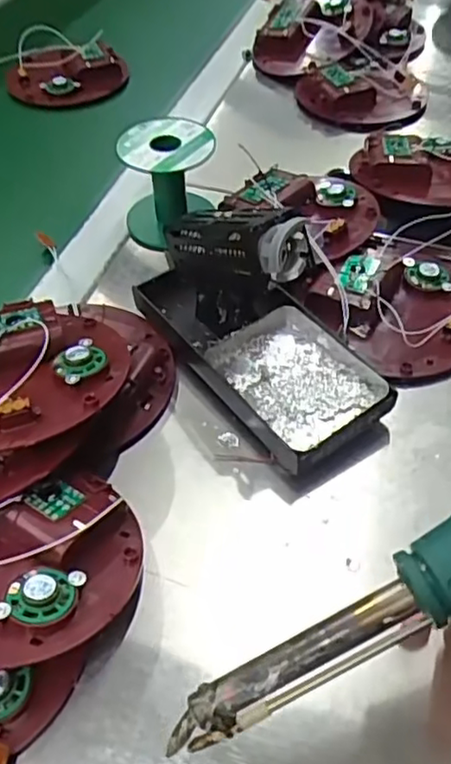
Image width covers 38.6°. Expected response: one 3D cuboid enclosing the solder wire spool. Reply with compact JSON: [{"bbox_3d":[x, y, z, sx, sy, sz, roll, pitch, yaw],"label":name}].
[{"bbox_3d":[-0.042,-0.145,0.481,0.067,0.077,0.067,0,50,0],"label":"solder wire spool"}]

